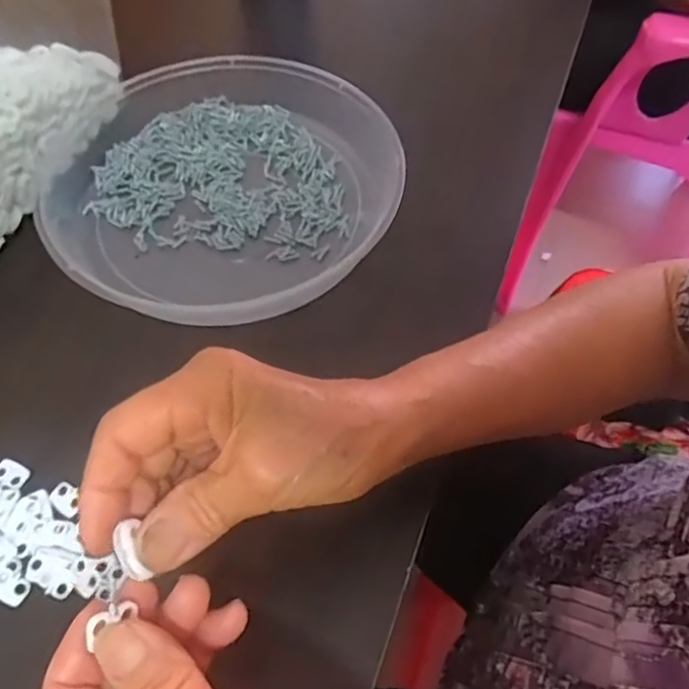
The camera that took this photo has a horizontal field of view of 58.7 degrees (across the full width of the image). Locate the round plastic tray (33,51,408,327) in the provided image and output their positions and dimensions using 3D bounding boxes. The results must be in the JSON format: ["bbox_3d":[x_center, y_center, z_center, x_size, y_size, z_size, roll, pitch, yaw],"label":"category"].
[{"bbox_3d":[-0.083,-0.114,0.419,0.234,0.040,0.223,0,58,0],"label":"round plastic tray"}]

